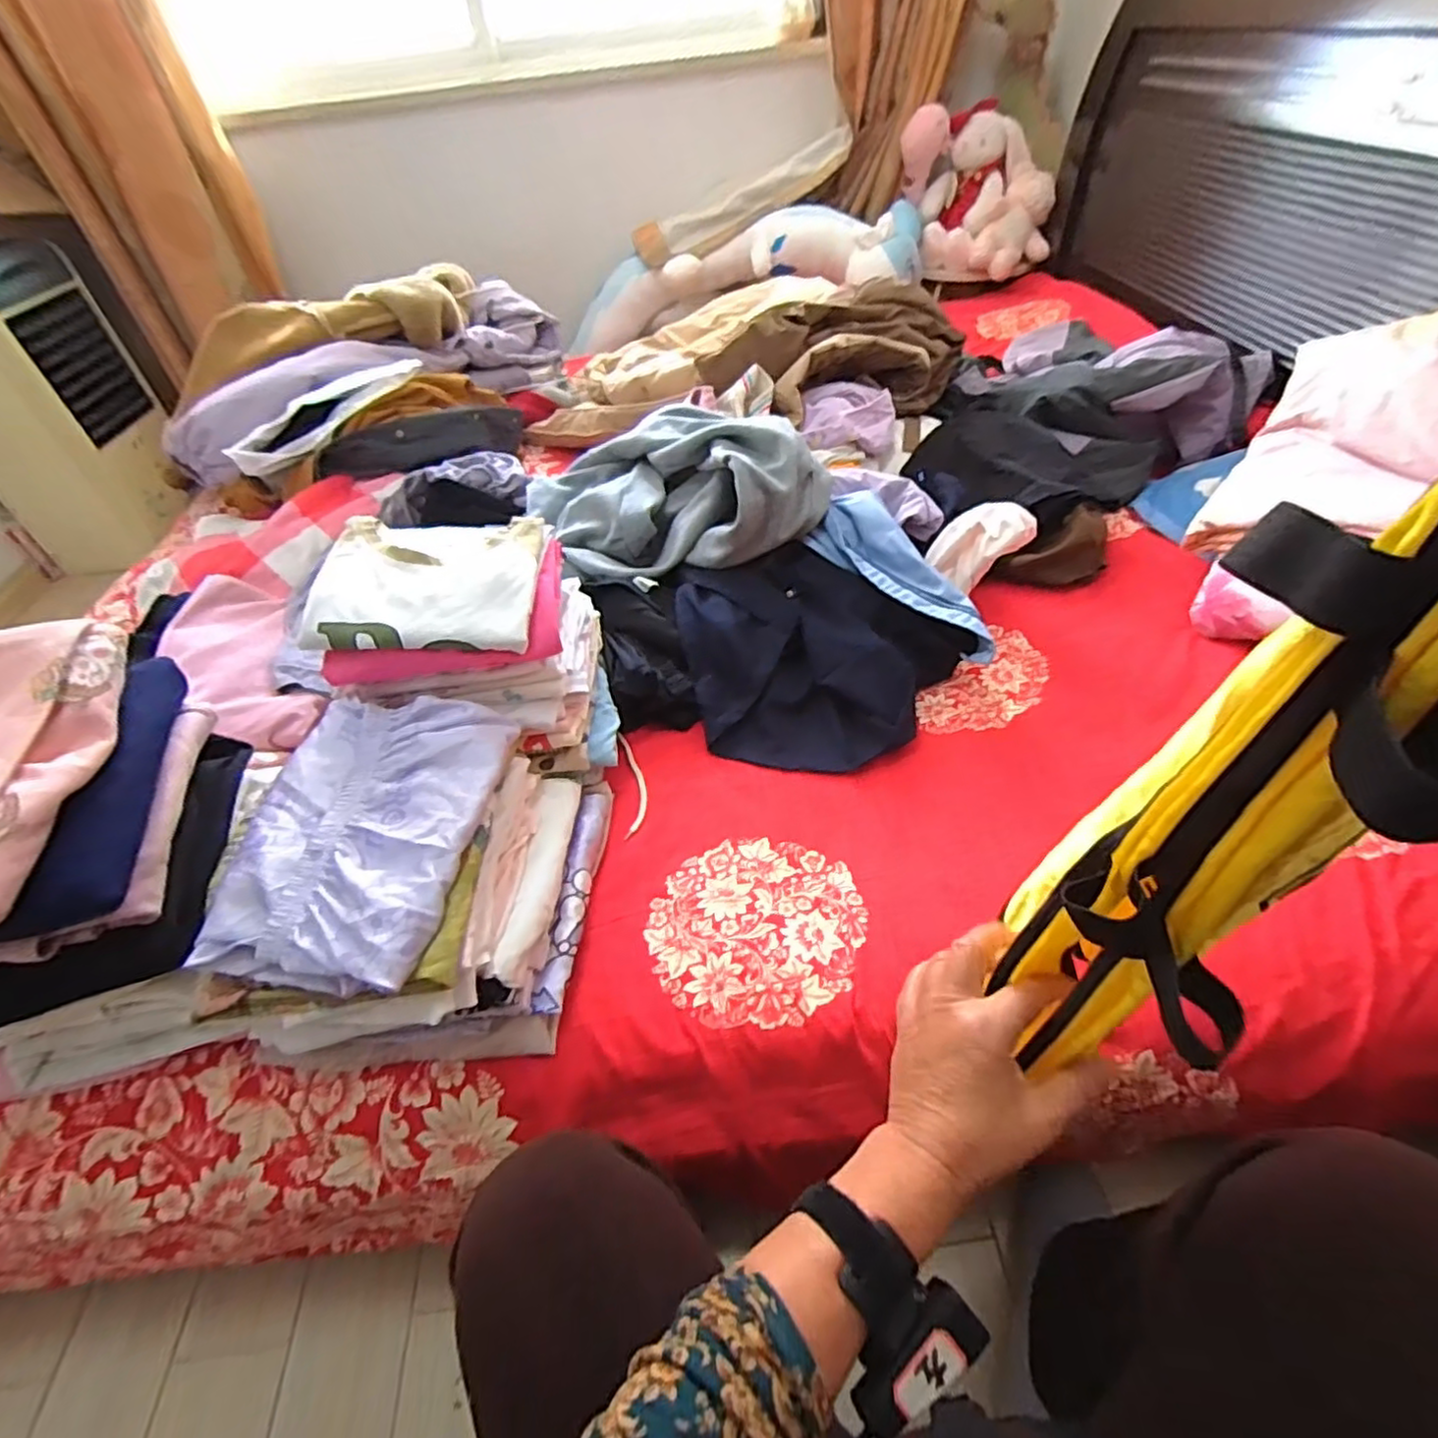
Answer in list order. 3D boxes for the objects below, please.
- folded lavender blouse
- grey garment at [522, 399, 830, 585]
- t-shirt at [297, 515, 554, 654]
[{"bbox_3d":[-0.295,0.084,0.576,0.182,0.038,0.265,2,46,8],"label":"folded lavender blouse"},{"bbox_3d":[-0.092,-0.346,0.998,0.329,0.144,0.427,-32,51,-23],"label":"grey garment"},{"bbox_3d":[-0.282,-0.140,0.676,0.209,0.052,0.184,-6,46,0],"label":"t-shirt"}]

